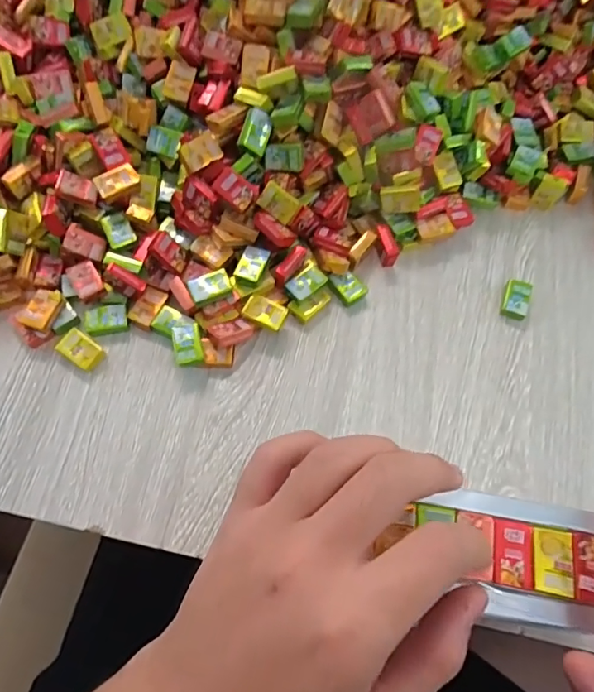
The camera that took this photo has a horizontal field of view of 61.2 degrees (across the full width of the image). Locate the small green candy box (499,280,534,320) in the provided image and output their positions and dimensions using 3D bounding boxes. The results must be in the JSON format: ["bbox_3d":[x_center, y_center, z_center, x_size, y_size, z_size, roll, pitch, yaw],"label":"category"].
[{"bbox_3d":[0.151,-0.033,0.344,0.017,0.009,0.028,20,67,7],"label":"small green candy box"}]

